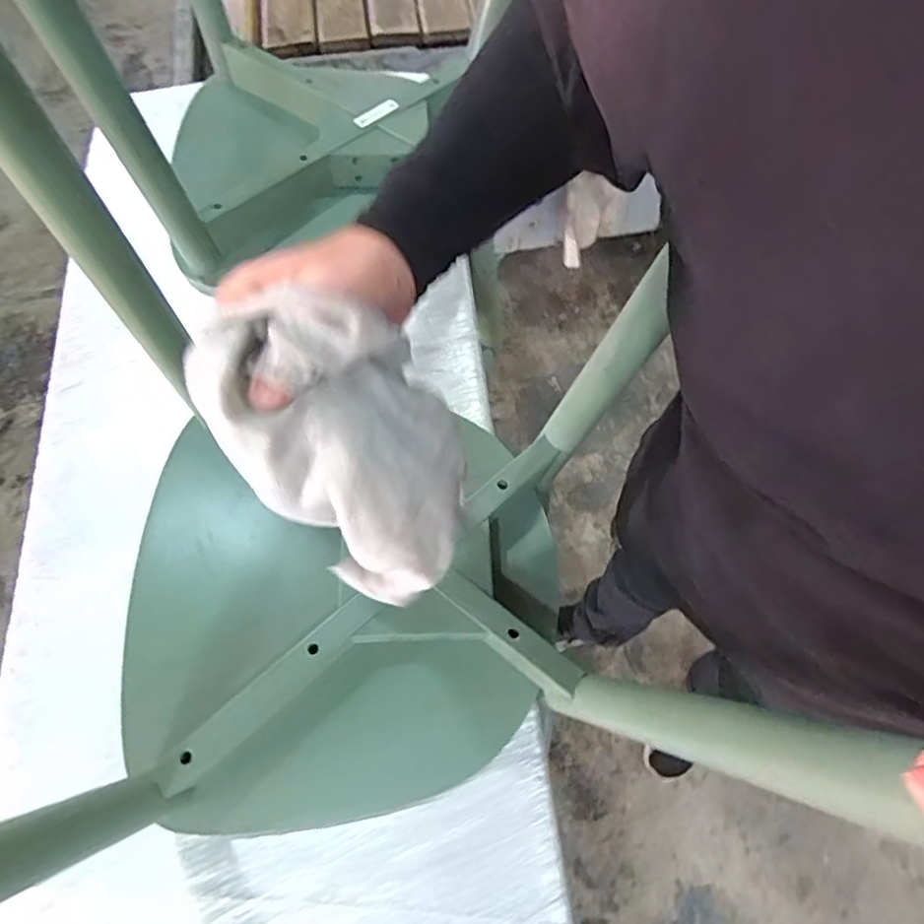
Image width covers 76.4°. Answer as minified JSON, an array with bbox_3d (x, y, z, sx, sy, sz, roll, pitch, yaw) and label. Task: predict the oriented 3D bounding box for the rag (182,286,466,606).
[{"bbox_3d":[-0.056,-0.005,0.303,0.105,0.070,0.170,-32,111,8],"label":"rag"}]

